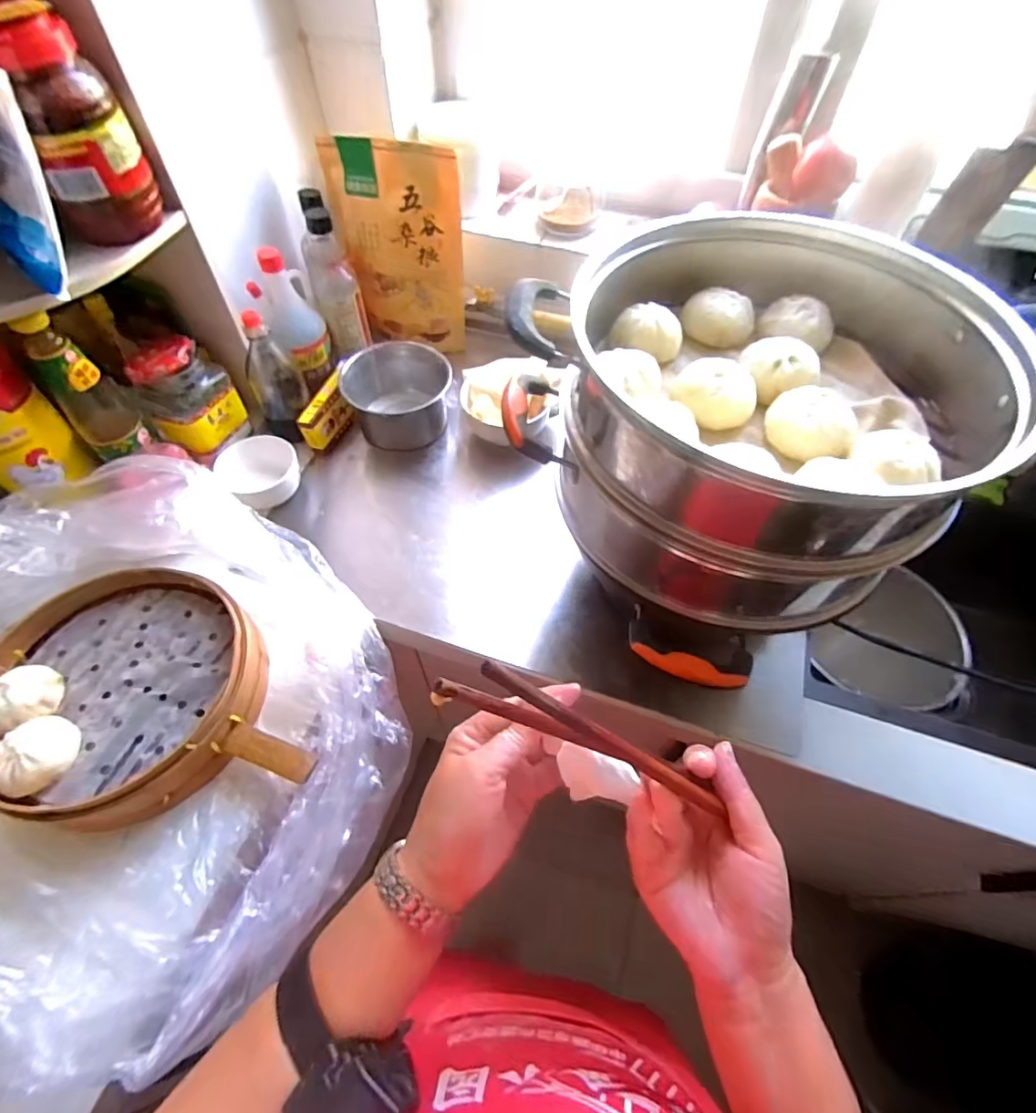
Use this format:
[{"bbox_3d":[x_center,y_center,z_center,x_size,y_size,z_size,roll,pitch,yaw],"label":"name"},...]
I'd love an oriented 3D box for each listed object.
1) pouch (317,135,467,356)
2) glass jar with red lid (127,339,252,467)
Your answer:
[{"bbox_3d":[-0.182,-0.450,0.801,0.193,0.260,0.062,12,57,7],"label":"pouch"},{"bbox_3d":[-0.424,-0.207,0.696,0.108,0.131,0.112,0,56,-1],"label":"glass jar with red lid"}]

